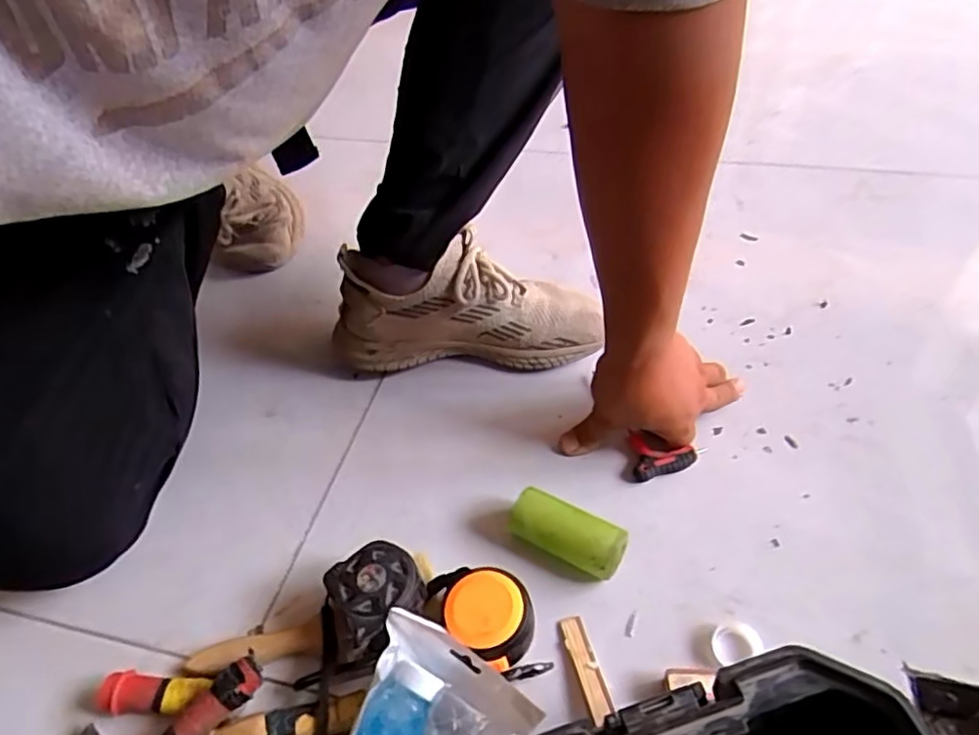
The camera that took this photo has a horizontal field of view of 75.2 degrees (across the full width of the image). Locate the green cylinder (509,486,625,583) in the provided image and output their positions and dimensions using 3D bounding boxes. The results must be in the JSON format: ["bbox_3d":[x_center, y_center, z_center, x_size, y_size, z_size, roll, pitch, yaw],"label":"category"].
[{"bbox_3d":[0.060,0.134,0.501,0.090,0.038,0.040,19,48,24],"label":"green cylinder"}]

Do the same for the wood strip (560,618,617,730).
[{"bbox_3d":[0.068,0.210,0.445,0.017,0.008,0.073,-13,44,-8],"label":"wood strip"}]

